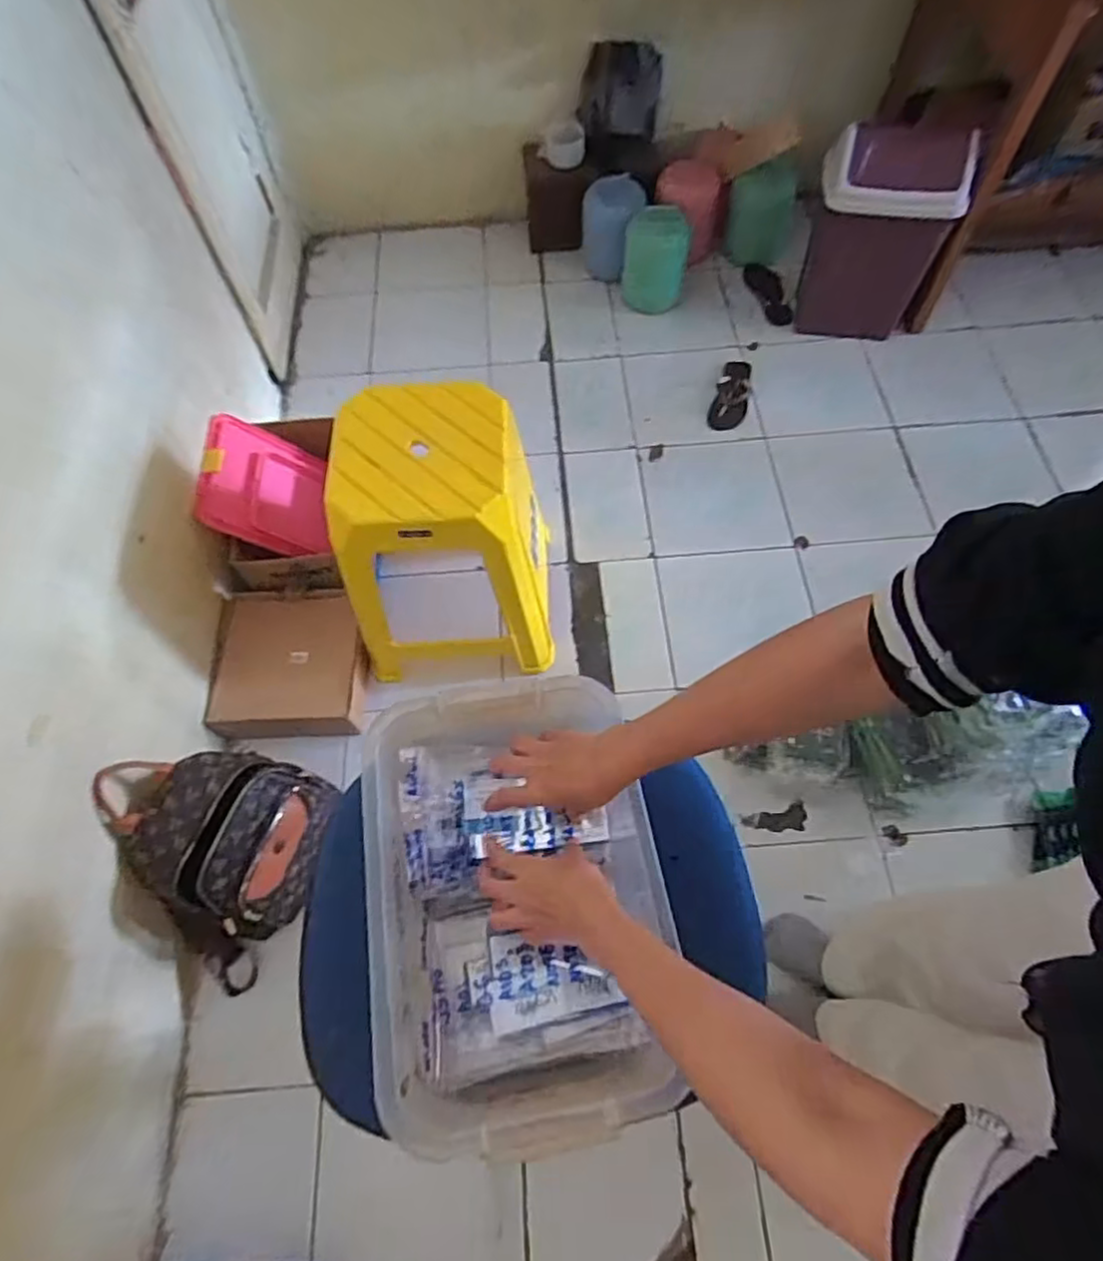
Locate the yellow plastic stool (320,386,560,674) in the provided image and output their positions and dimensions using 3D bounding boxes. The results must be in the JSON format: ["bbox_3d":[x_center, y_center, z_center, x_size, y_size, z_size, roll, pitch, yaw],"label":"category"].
[{"bbox_3d":[-0.167,-0.148,1.184,0.312,0.462,0.312,1,63,2],"label":"yellow plastic stool"}]

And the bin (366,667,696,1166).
[{"bbox_3d":[-0.035,0.221,0.590,0.226,0.125,0.309,-7,63,-1],"label":"bin"}]

